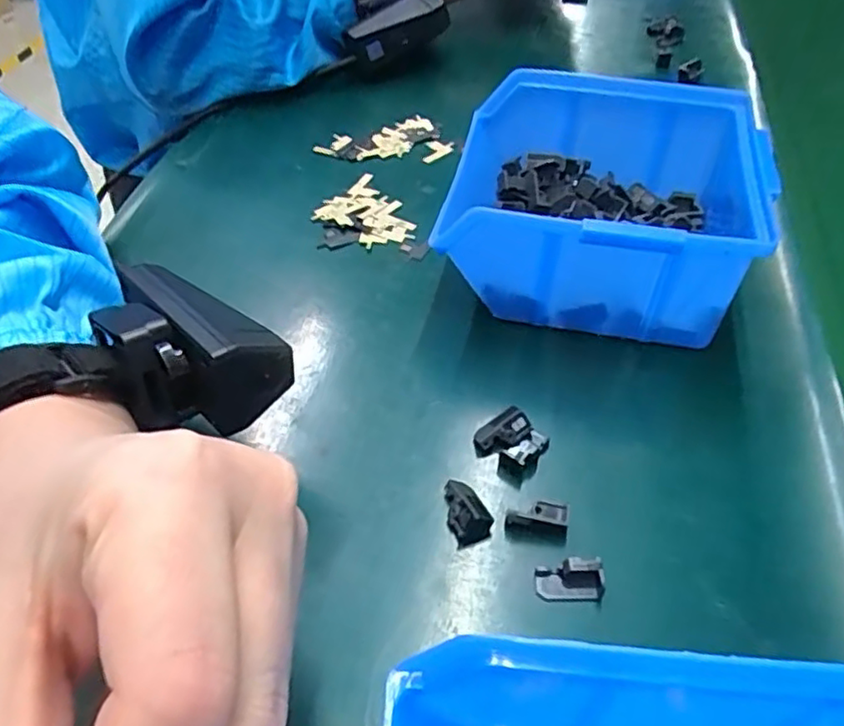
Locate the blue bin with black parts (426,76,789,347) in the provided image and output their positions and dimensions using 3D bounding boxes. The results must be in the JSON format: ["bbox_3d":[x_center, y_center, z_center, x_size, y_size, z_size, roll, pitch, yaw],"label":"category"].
[{"bbox_3d":[0.082,-0.072,0.304,0.134,0.067,0.125,13,50,11],"label":"blue bin with black parts"}]

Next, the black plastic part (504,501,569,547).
[{"bbox_3d":[0.041,0.056,0.230,0.021,0.008,0.013,7,49,3],"label":"black plastic part"}]

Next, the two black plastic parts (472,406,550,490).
[{"bbox_3d":[0.035,0.030,0.251,0.025,0.011,0.022,34,55,24],"label":"two black plastic parts"}]

